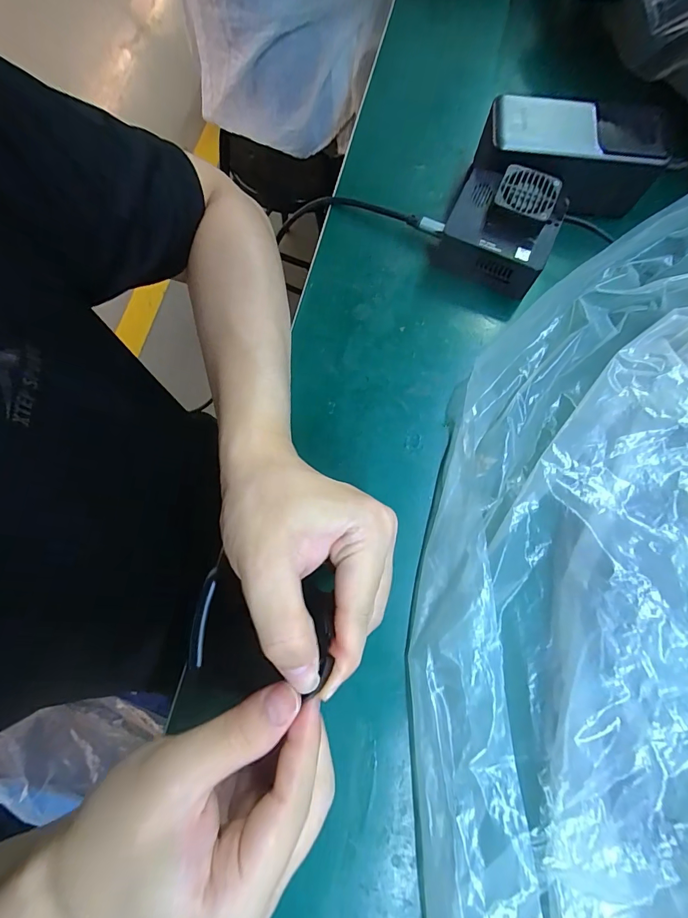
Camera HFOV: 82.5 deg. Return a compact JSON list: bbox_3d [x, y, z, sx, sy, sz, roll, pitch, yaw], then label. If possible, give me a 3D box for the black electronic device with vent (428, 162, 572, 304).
[{"bbox_3d":[0.119,-0.174,0.297,0.078,0.043,0.079,24,76,6],"label":"black electronic device with vent"}]

